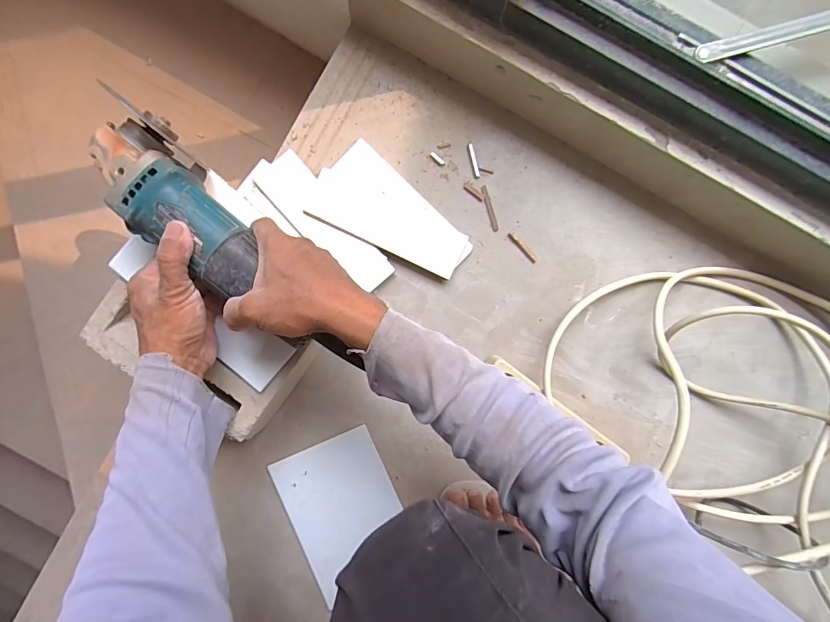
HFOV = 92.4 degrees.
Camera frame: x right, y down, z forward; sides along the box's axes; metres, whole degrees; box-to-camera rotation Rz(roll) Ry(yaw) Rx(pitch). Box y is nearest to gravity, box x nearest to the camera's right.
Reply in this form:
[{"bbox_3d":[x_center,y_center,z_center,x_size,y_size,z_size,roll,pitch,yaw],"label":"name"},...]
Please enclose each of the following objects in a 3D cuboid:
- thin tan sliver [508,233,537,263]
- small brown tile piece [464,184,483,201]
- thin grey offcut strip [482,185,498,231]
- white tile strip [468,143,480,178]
[{"bbox_3d":[0.136,-0.080,0.502,0.008,0.004,0.048,-42,91,1],"label":"thin tan sliver"},{"bbox_3d":[0.075,-0.151,0.503,0.029,0.004,0.009,40,91,-1],"label":"small brown tile piece"},{"bbox_3d":[0.095,-0.130,0.501,0.008,0.004,0.058,-16,91,0],"label":"thin grey offcut strip"},{"bbox_3d":[0.074,-0.189,0.500,0.007,0.004,0.044,-13,91,0],"label":"white tile strip"}]

